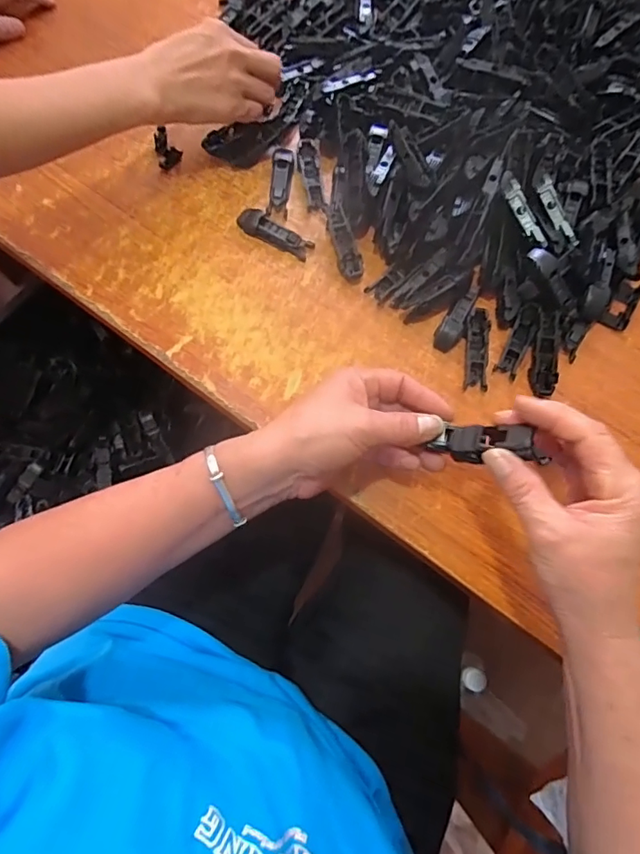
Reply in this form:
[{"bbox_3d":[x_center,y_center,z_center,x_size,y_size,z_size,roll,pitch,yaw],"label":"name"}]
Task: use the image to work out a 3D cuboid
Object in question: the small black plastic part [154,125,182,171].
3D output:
[{"bbox_3d":[-0.144,-0.266,0.472,0.023,0.007,0.045,-10,76,-6],"label":"small black plastic part"}]

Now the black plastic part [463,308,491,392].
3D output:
[{"bbox_3d":[0.136,-0.066,0.425,0.021,0.014,0.068,5,75,-2],"label":"black plastic part"}]

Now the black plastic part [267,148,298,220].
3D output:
[{"bbox_3d":[-0.036,-0.229,0.463,0.020,0.008,0.066,6,75,-2],"label":"black plastic part"}]

